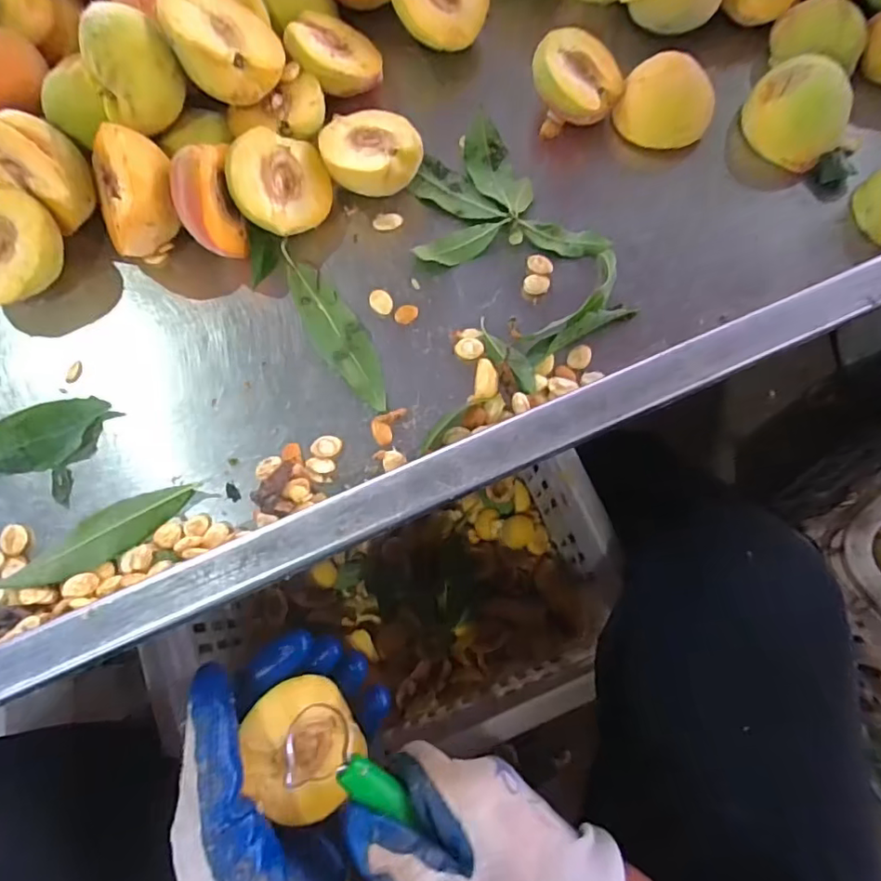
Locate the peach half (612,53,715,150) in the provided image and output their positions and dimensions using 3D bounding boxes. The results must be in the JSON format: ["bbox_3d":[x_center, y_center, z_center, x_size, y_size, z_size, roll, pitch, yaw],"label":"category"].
[{"bbox_3d":[0.141,-0.209,0.350,0.056,0.031,0.049,27,76,8],"label":"peach half"}]

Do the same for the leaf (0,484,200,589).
[{"bbox_3d":[-0.182,0.052,0.293,0.106,0.008,0.028,-32,76,-8],"label":"leaf"}]

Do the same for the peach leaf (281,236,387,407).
[{"bbox_3d":[-0.064,-0.067,0.326,0.028,0.005,0.115,-35,76,-8],"label":"peach leaf"}]

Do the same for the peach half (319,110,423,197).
[{"bbox_3d":[-0.040,-0.170,0.338,0.056,0.033,0.066,-17,75,-3],"label":"peach half"}]

